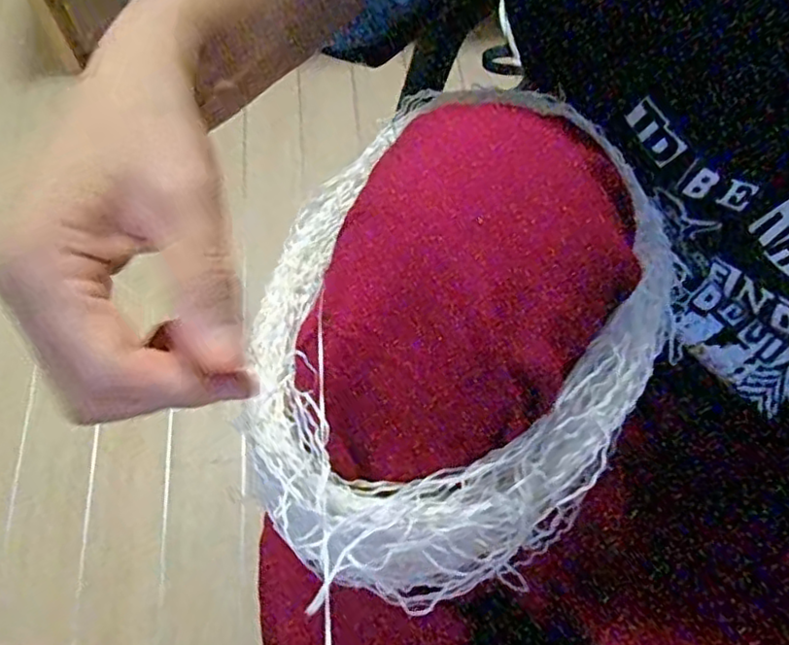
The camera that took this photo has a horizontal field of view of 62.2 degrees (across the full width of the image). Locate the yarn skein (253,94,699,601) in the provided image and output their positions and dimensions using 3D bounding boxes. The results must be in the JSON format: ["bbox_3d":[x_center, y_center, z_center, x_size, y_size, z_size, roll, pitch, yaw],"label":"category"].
[{"bbox_3d":[0.021,-0.006,0.271,0.166,0.039,0.215,34,67,18],"label":"yarn skein"}]

